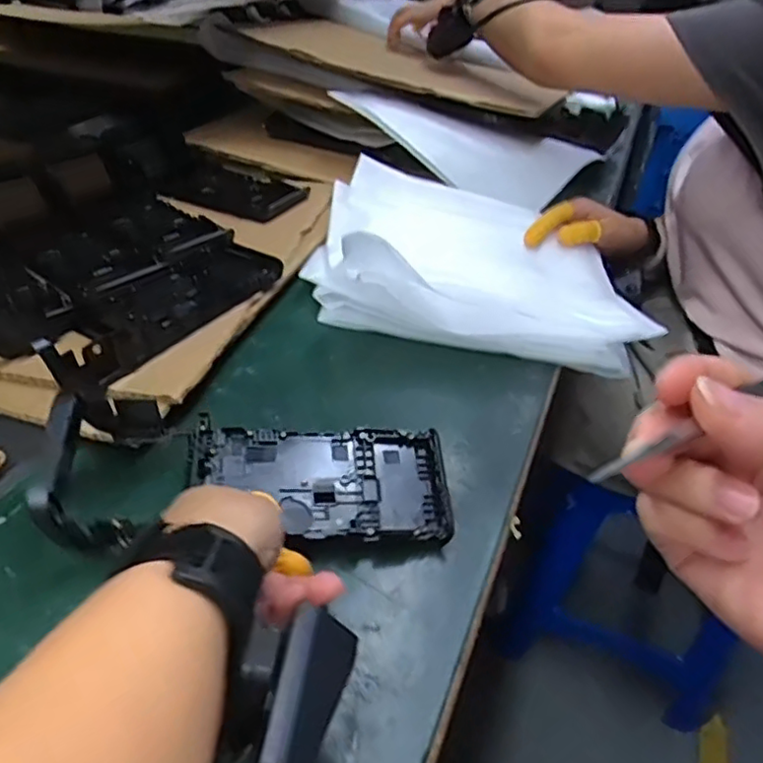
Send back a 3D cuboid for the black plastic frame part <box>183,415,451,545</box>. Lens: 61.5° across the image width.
[{"bbox_3d":[-0.036,0.059,0.378,0.149,0.026,0.074,5,38,0],"label":"black plastic frame part"}]

